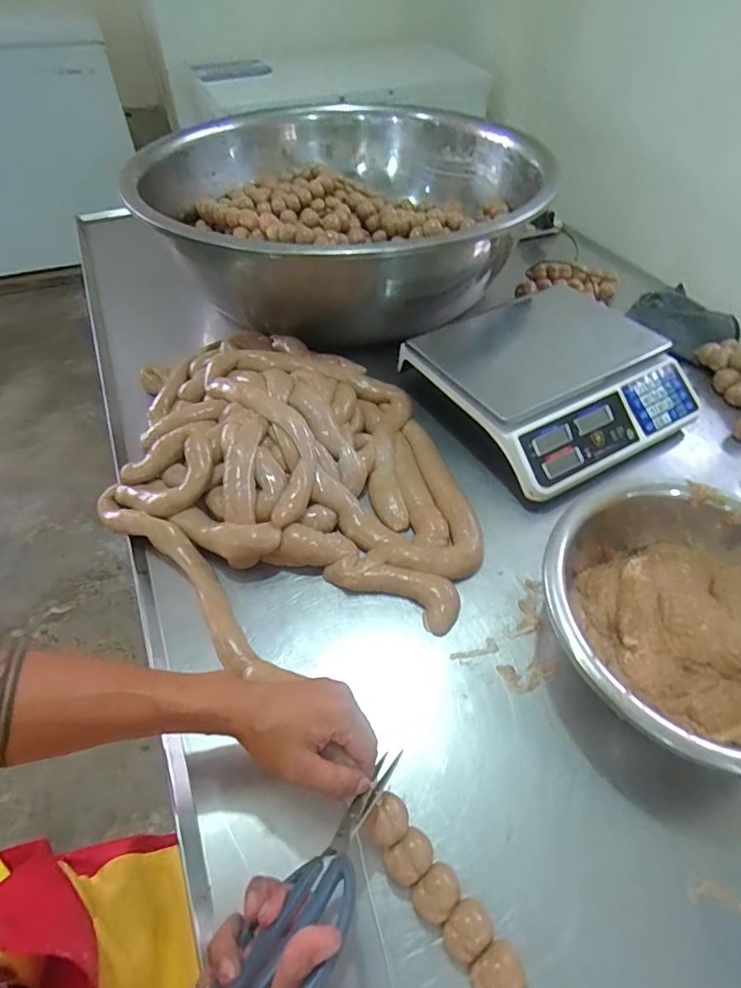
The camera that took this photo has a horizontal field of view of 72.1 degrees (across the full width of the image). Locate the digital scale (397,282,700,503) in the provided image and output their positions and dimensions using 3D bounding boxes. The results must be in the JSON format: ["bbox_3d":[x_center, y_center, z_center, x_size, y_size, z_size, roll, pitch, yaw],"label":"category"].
[{"bbox_3d":[0.266,-0.177,0.766,0.334,0.082,0.330,-26,55,-21],"label":"digital scale"}]

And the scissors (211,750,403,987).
[{"bbox_3d":[-0.022,0.251,0.340,0.183,0.109,0.013,-39,91,-34],"label":"scissors"}]

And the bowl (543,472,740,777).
[{"bbox_3d":[0.317,0.129,0.513,0.281,0.105,0.285,0,50,-1],"label":"bowl"}]

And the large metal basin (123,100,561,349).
[{"bbox_3d":[-0.052,-0.543,0.997,0.729,0.209,0.637,36,58,25],"label":"large metal basin"}]

